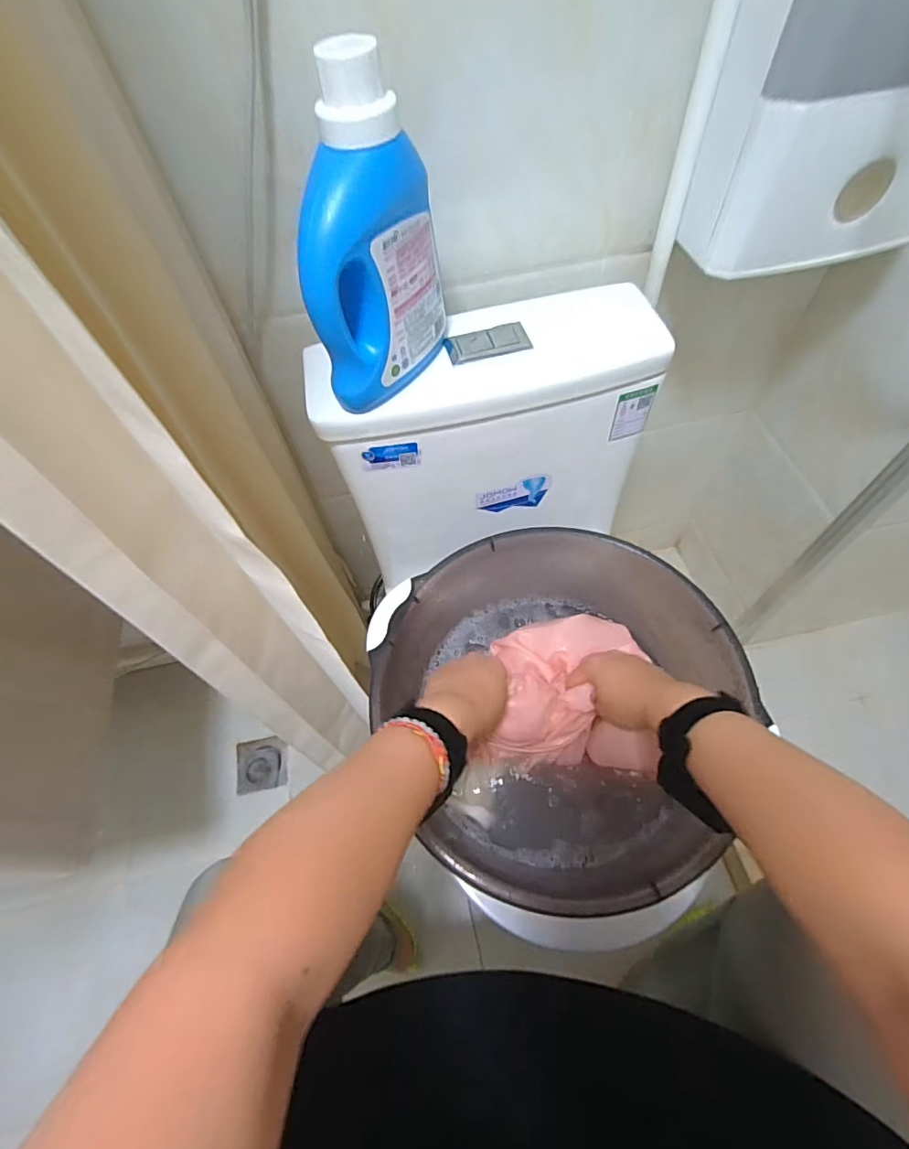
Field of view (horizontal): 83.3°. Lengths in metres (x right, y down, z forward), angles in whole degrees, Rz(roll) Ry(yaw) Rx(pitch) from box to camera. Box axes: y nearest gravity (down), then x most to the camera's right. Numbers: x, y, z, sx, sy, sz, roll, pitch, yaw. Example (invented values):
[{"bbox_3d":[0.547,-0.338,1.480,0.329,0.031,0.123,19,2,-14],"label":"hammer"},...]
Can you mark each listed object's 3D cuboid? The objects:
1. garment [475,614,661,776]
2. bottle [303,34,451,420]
[{"bbox_3d":[0.122,0.118,0.561,0.162,0.068,0.175,7,59,8],"label":"garment"},{"bbox_3d":[-0.076,-0.264,0.414,0.069,0.228,0.133,35,66,30],"label":"bottle"}]

